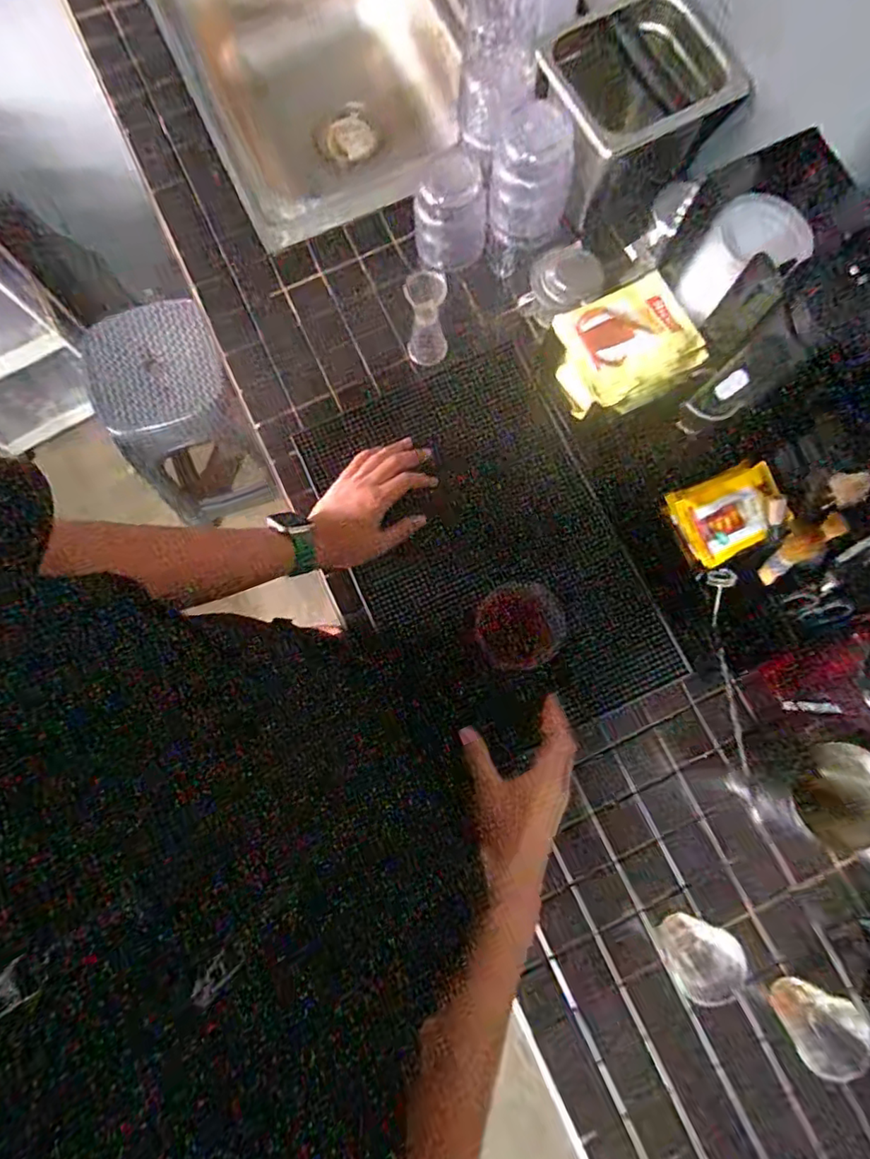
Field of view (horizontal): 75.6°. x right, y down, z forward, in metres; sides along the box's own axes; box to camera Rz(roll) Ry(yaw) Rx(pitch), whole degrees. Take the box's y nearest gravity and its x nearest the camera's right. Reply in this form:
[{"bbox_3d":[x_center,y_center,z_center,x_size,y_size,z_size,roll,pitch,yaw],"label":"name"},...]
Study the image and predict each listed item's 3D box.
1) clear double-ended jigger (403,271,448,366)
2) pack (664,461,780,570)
[{"bbox_3d":[-0.009,-0.290,0.632,0.046,0.103,0.047,-1,80,1],"label":"clear double-ended jigger"},{"bbox_3d":[0.281,-0.064,0.534,0.099,0.018,0.078,-23,81,-3],"label":"pack"}]

